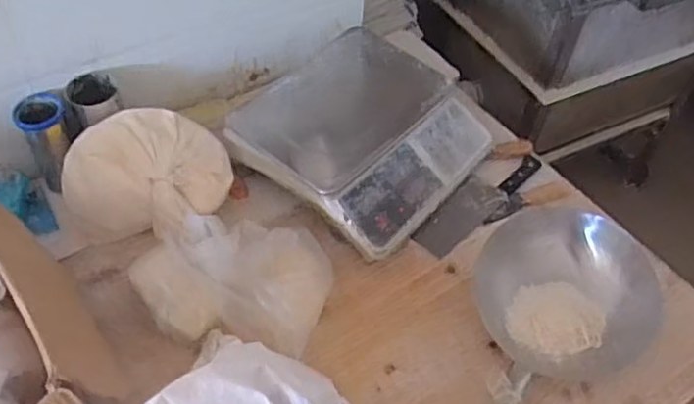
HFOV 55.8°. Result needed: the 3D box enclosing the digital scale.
[{"bbox_3d":[0.029,-0.101,1.065,0.316,0.125,0.337,33,54,22],"label":"digital scale"}]

